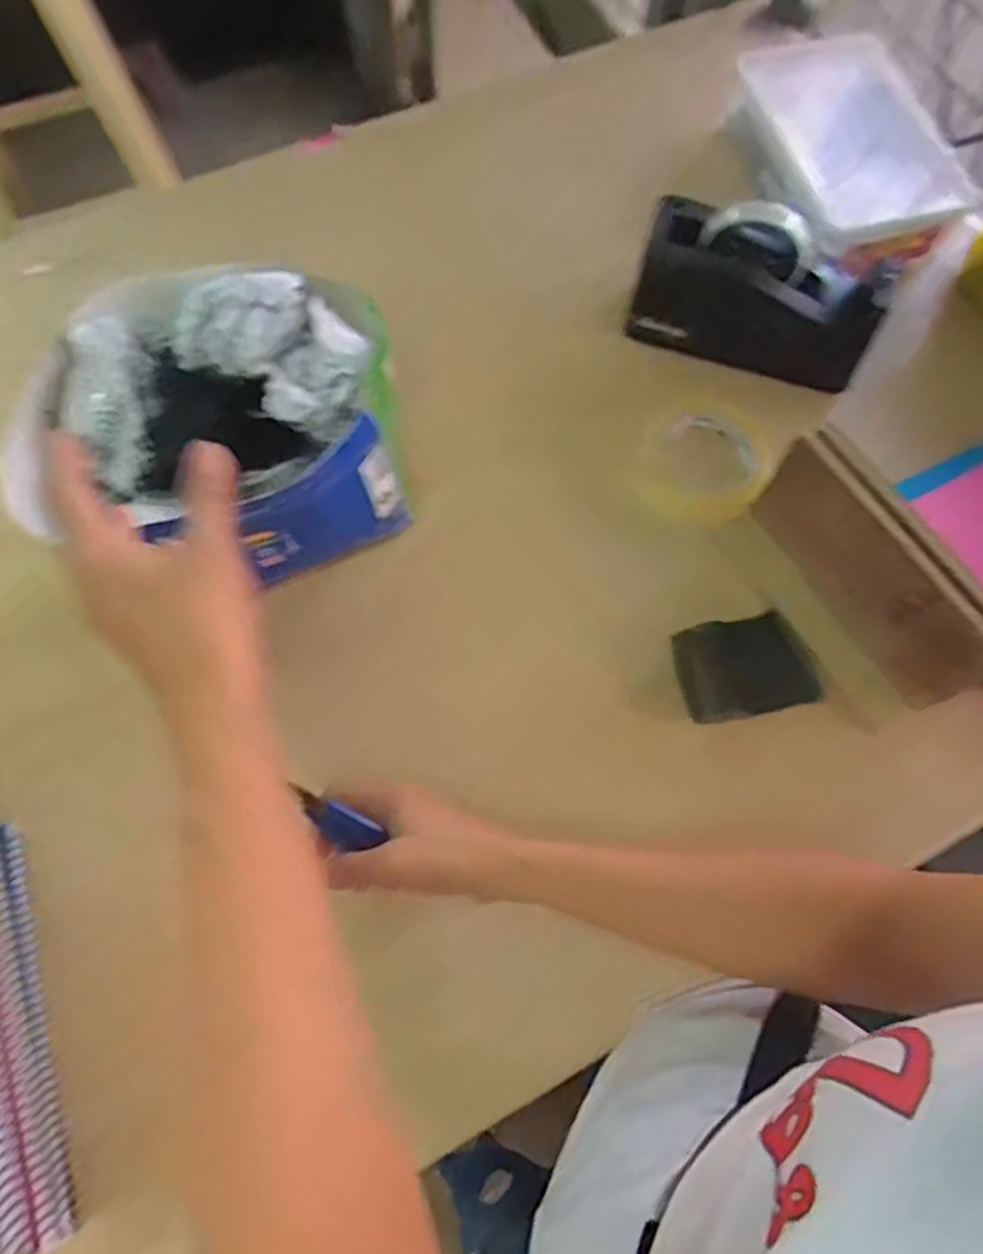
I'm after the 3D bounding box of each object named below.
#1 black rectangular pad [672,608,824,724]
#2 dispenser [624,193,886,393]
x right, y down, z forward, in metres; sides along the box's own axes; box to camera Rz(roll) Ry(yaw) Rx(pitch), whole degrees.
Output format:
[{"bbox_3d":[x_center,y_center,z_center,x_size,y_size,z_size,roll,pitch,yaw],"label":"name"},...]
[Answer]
[{"bbox_3d":[0.187,0.029,0.548,0.097,0.022,0.071,-15,70,-7],"label":"black rectangular pad"},{"bbox_3d":[0.220,-0.273,0.630,0.200,0.111,0.074,15,69,4],"label":"dispenser"}]

